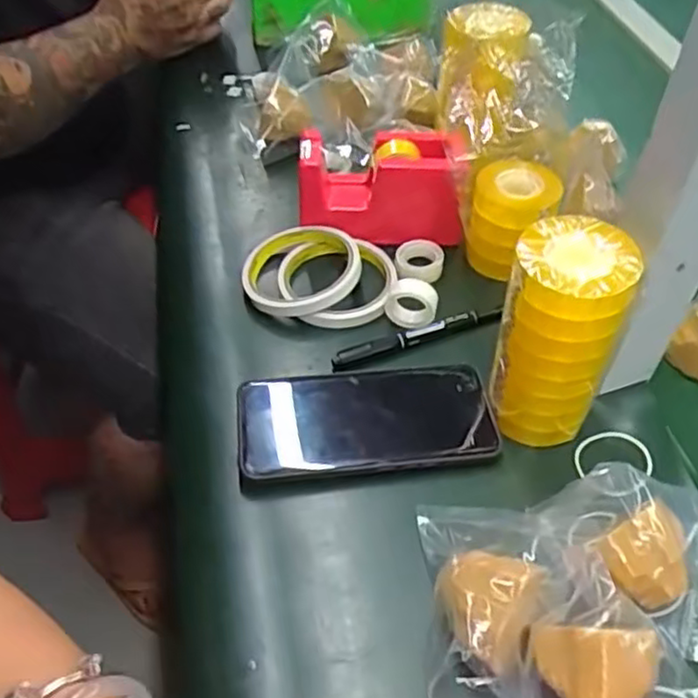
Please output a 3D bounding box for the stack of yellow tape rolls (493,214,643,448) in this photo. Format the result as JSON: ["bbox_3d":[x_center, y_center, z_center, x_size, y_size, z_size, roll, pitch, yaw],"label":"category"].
[{"bbox_3d":[0.123,-0.006,0.416,0.063,0.137,0.057,20,51,15],"label":"stack of yellow tape rolls"}]

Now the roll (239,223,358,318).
[{"bbox_3d":[-0.037,-0.061,0.538,0.088,0.023,0.085,1,49,-1],"label":"roll"}]

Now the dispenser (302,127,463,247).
[{"bbox_3d":[0.024,-0.133,0.560,0.128,0.074,0.065,-2,49,-3],"label":"dispenser"}]

